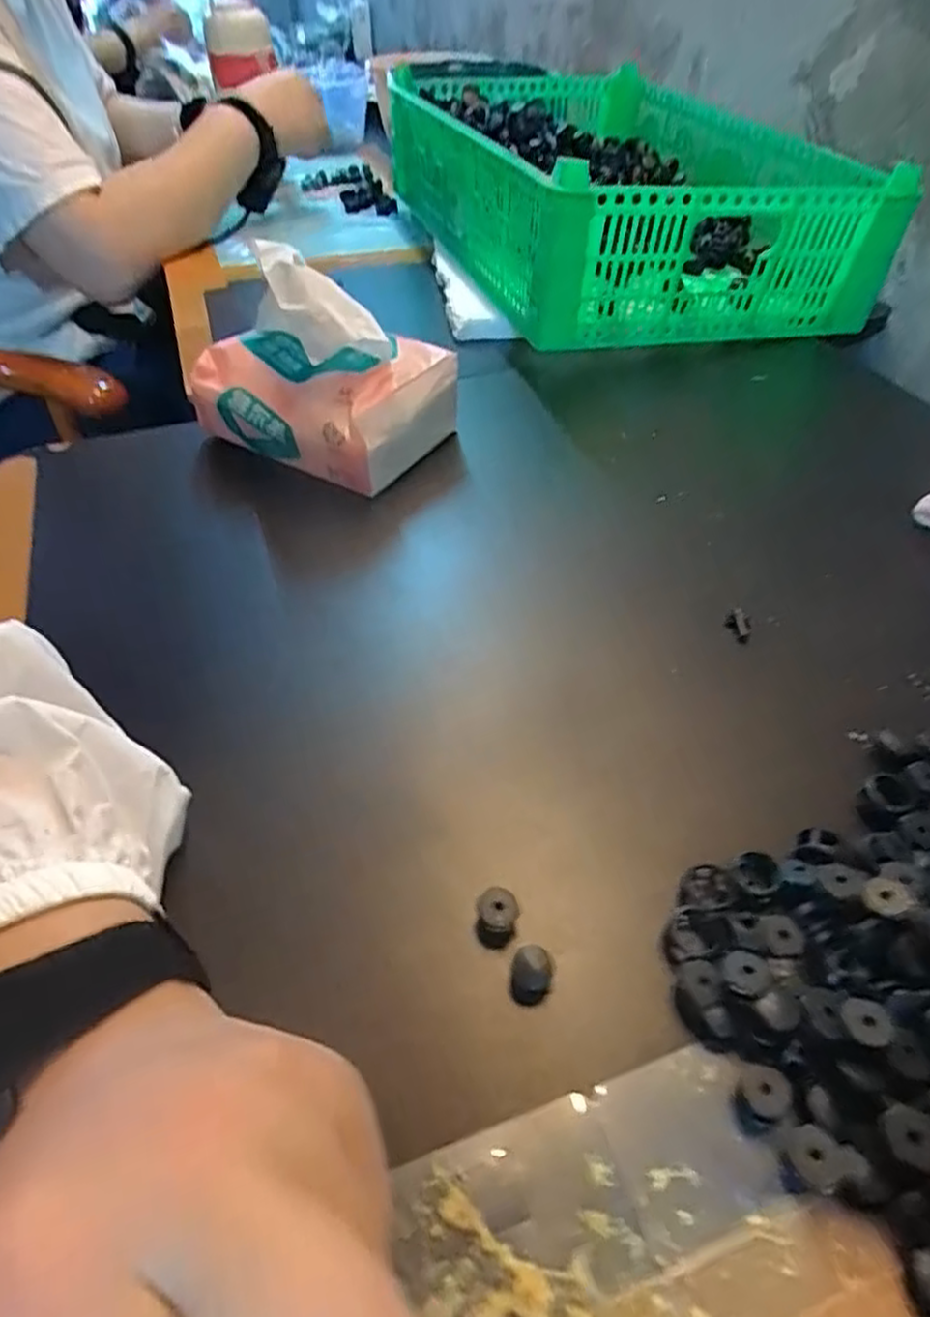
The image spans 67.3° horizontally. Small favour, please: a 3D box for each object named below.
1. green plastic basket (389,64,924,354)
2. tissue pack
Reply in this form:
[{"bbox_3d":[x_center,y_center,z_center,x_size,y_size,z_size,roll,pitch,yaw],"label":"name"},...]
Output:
[{"bbox_3d":[0.125,-0.450,0.646,0.296,0.106,0.460,-11,48,-11],"label":"green plastic basket"},{"bbox_3d":[-0.100,-0.177,0.417,0.164,0.101,0.092,21,49,20],"label":"tissue pack"}]

